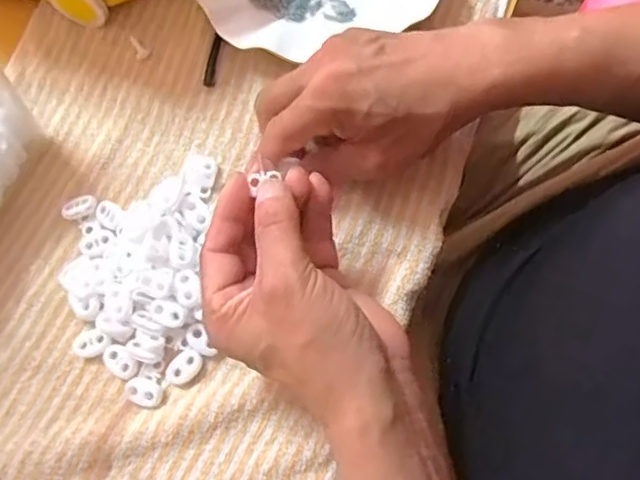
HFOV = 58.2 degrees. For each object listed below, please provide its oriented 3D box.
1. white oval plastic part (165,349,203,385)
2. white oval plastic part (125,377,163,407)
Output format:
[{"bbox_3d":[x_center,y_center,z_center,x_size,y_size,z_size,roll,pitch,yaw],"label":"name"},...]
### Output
[{"bbox_3d":[-0.080,0.075,0.338,0.023,0.004,0.016,-43,75,-13],"label":"white oval plastic part"},{"bbox_3d":[-0.103,0.088,0.335,0.021,0.005,0.015,19,72,7],"label":"white oval plastic part"}]

